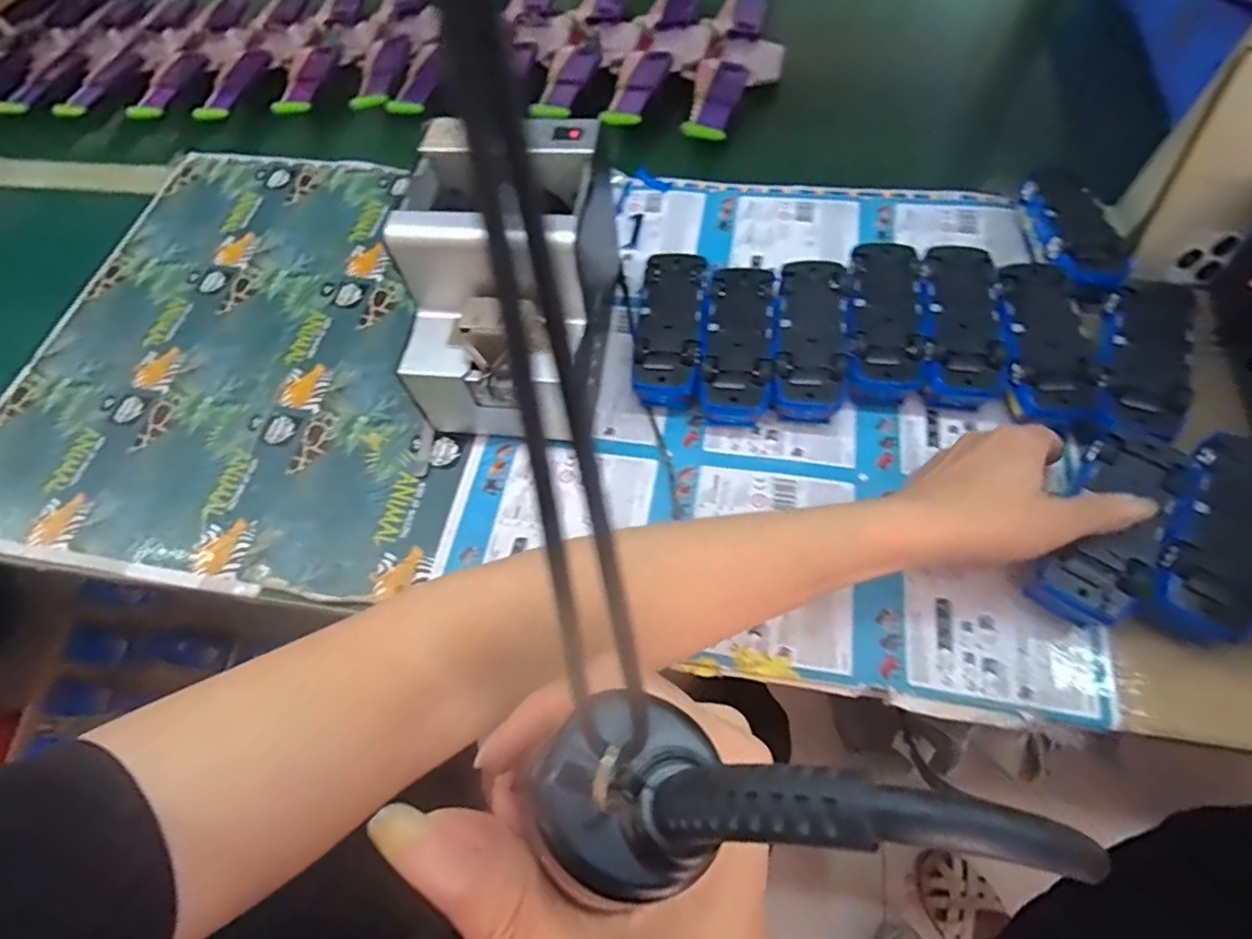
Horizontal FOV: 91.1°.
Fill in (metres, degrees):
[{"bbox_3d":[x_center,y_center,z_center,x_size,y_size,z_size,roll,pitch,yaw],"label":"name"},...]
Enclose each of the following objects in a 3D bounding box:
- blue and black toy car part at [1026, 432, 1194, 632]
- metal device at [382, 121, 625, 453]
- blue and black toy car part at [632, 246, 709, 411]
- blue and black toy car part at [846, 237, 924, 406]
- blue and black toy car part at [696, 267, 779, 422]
[{"bbox_3d":[0.299,0.035,0.379,0.055,0.032,0.130,31,75,18],"label":"blue and black toy car part"},{"bbox_3d":[-0.081,-0.144,0.455,0.126,0.142,0.210,5,62,7],"label":"metal device"},{"bbox_3d":[0.035,-0.108,0.483,0.048,0.041,0.127,5,62,7],"label":"blue and black toy car part"},{"bbox_3d":[0.189,-0.110,0.465,0.058,0.036,0.132,4,62,6],"label":"blue and black toy car part"},{"bbox_3d":[0.084,-0.093,0.469,0.053,0.038,0.125,5,62,7],"label":"blue and black toy car part"}]

